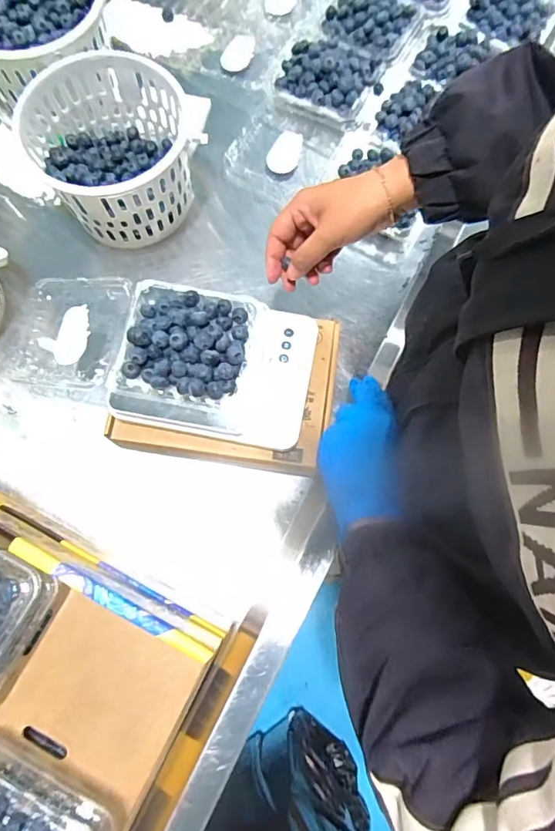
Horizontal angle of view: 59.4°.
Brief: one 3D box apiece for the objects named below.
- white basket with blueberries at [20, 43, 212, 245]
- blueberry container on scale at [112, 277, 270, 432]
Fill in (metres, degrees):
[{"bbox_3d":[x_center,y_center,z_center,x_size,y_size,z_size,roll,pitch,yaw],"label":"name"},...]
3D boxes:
[{"bbox_3d":[-0.173,-0.287,0.544,0.165,0.118,0.183,-30,77,-8],"label":"white basket with blueberries"},{"bbox_3d":[-0.085,-0.060,0.458,0.121,0.057,0.134,9,75,2],"label":"blueberry container on scale"}]

